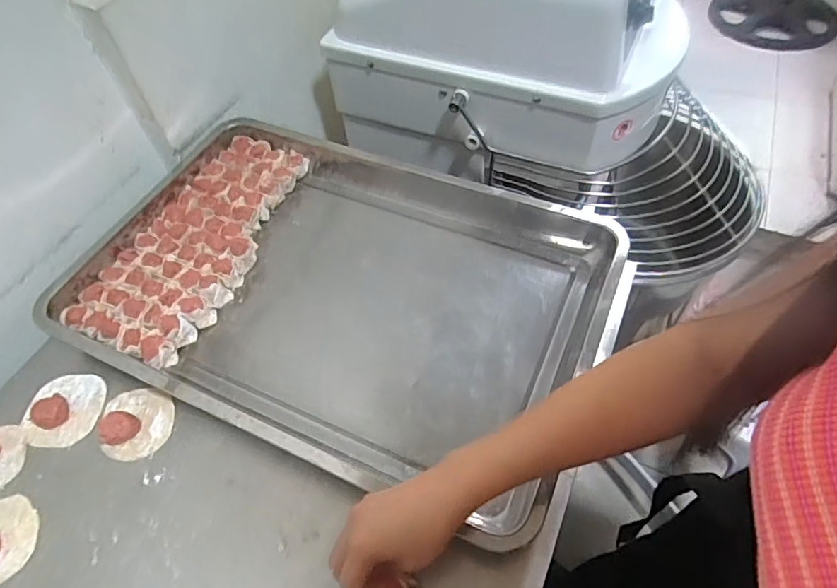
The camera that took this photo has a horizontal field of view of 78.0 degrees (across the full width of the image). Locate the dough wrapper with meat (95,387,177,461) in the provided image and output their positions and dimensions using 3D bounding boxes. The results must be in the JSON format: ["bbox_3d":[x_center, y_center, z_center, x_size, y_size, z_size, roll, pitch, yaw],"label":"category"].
[{"bbox_3d":[-0.297,0.131,0.543,0.072,0.020,0.079,-16,54,-7],"label":"dough wrapper with meat"}]

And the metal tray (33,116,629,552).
[{"bbox_3d":[-0.100,-0.013,0.613,0.603,0.049,0.388,19,58,17],"label":"metal tray"}]

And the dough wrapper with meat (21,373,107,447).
[{"bbox_3d":[-0.384,0.120,0.555,0.078,0.020,0.082,-2,54,3],"label":"dough wrapper with meat"}]

